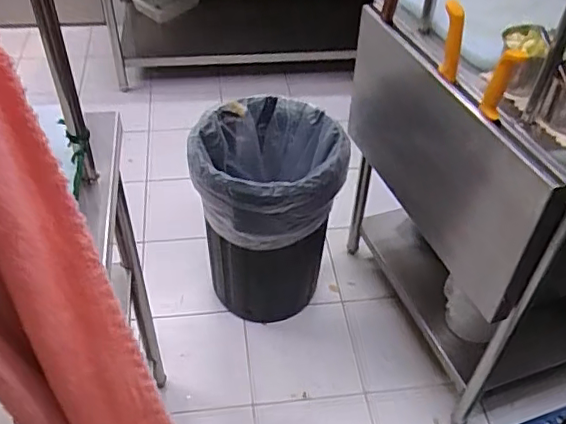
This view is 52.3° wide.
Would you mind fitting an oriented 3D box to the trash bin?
[{"bbox_3d":[-0.035,0.009,1.575,0.350,0.540,0.347,7,45,5],"label":"trash bin"}]

